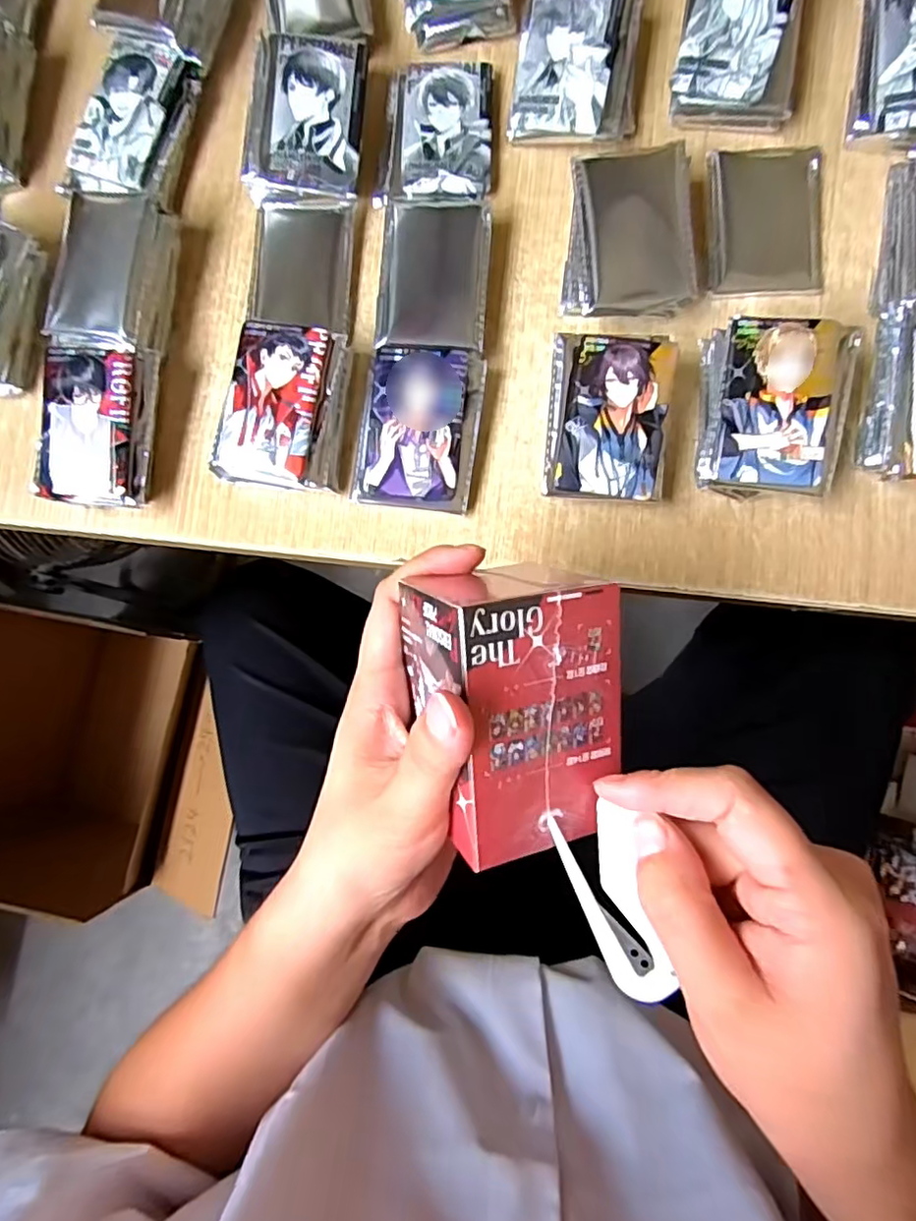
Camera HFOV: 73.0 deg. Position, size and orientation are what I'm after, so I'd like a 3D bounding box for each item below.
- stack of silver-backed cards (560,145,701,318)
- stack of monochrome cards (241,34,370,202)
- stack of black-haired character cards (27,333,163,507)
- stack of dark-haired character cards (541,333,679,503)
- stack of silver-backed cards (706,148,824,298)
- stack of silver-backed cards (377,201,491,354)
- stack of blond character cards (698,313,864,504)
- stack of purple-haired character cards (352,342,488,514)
[{"bbox_3d":[0.096,-0.212,0.350,0.069,0.027,0.091,-2,83,3],"label":"stack of silver-backed cards"},{"bbox_3d":[-0.091,-0.290,0.369,0.069,0.021,0.091,7,84,4],"label":"stack of monochrome cards"},{"bbox_3d":[-0.207,-0.106,0.356,0.062,0.026,0.088,7,84,4],"label":"stack of black-haired character cards"},{"bbox_3d":[0.083,-0.105,0.347,0.064,0.030,0.088,6,84,4],"label":"stack of dark-haired character cards"},{"bbox_3d":[0.181,-0.228,0.361,0.066,0.006,0.086,0,84,4],"label":"stack of silver-backed cards"},{"bbox_3d":[-0.014,-0.196,0.364,0.063,0.013,0.090,4,84,4],"label":"stack of silver-backed cards"},{"bbox_3d":[0.169,-0.108,0.335,0.070,0.042,0.089,10,85,4],"label":"stack of blond character cards"},{"bbox_3d":[-0.021,-0.105,0.357,0.065,0.020,0.091,9,84,4],"label":"stack of purple-haired character cards"}]

